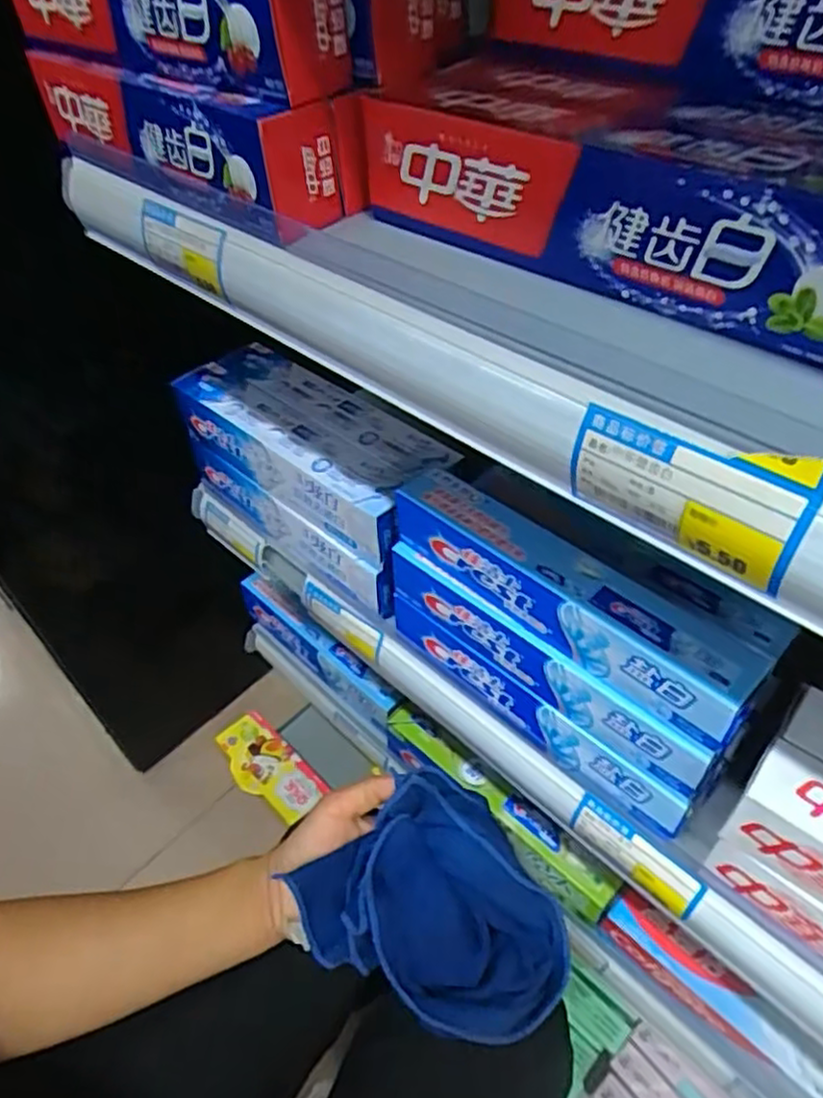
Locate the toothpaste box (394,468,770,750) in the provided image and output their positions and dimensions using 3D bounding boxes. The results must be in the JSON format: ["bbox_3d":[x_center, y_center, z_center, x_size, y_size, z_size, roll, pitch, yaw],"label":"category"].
[{"bbox_3d":[0.072,0.019,0.358,0.200,0.043,0.033,34,58,31],"label":"toothpaste box"}]

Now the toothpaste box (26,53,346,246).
[{"bbox_3d":[-0.112,-0.203,0.342,0.211,0.046,0.045,33,58,30],"label":"toothpaste box"}]

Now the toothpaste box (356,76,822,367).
[{"bbox_3d":[0.071,-0.129,0.254,0.206,0.051,0.045,31,56,29],"label":"toothpaste box"}]

